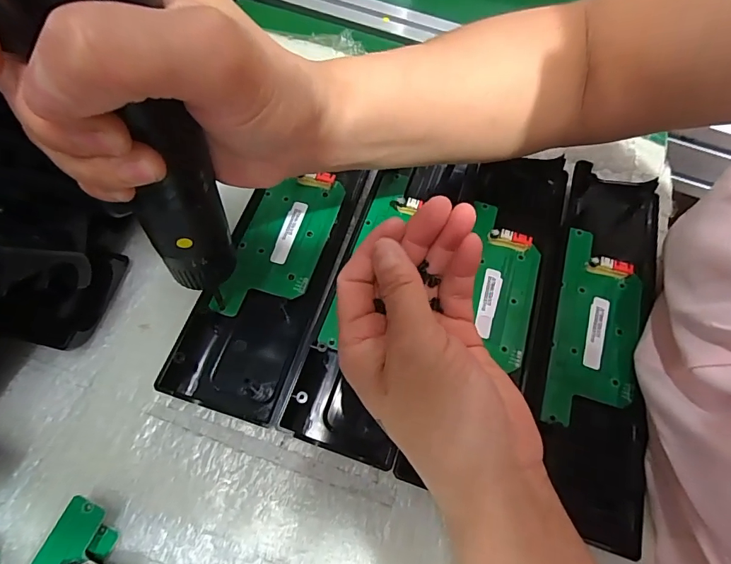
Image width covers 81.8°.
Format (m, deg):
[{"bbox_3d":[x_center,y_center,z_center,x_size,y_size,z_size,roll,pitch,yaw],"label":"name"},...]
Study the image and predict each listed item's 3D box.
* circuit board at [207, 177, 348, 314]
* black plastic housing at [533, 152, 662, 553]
[{"bbox_3d":[-0.056,-0.026,0.284,0.055,0.014,0.111,19,66,6],"label":"circuit board"},{"bbox_3d":[0.153,0.030,0.276,0.064,0.021,0.243,18,66,5],"label":"black plastic housing"}]

